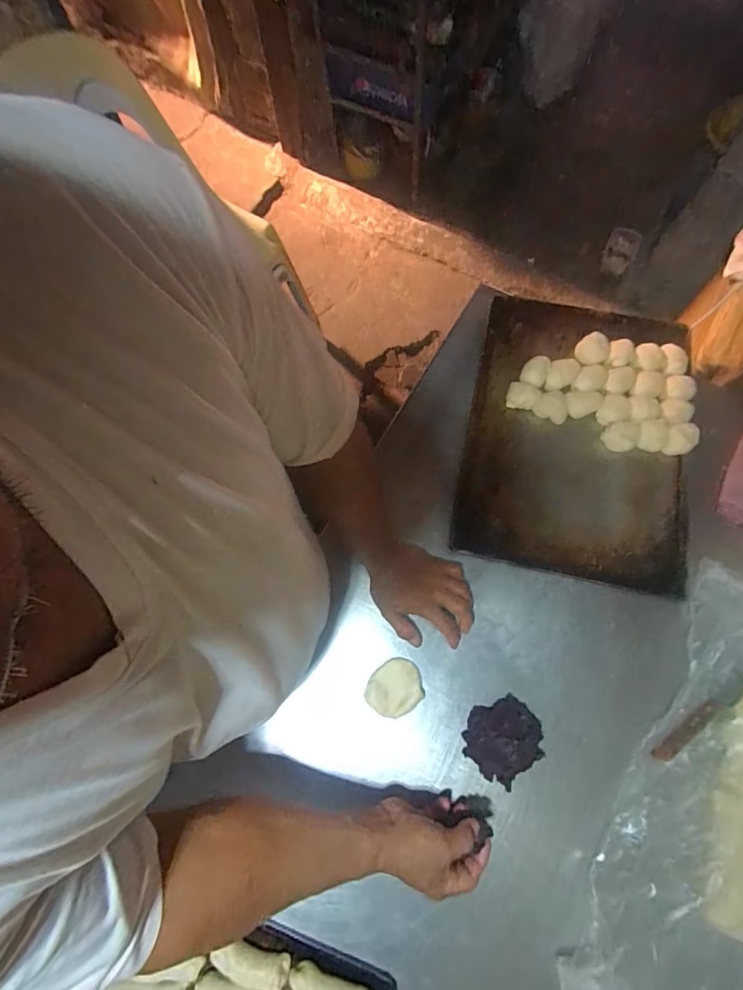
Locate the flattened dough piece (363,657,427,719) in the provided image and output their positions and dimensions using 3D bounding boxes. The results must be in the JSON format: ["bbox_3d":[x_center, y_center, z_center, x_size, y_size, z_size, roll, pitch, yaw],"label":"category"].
[{"bbox_3d":[0.033,0.256,0.590,0.075,0.015,0.065,-38,76,-18],"label":"flattened dough piece"}]

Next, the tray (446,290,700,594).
[{"bbox_3d":[0.321,-0.104,0.697,0.325,0.032,0.463,12,74,6],"label":"tray"}]

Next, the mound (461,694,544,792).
[{"bbox_3d":[0.169,0.311,0.572,0.096,0.018,0.084,-33,74,-8],"label":"mound"}]

